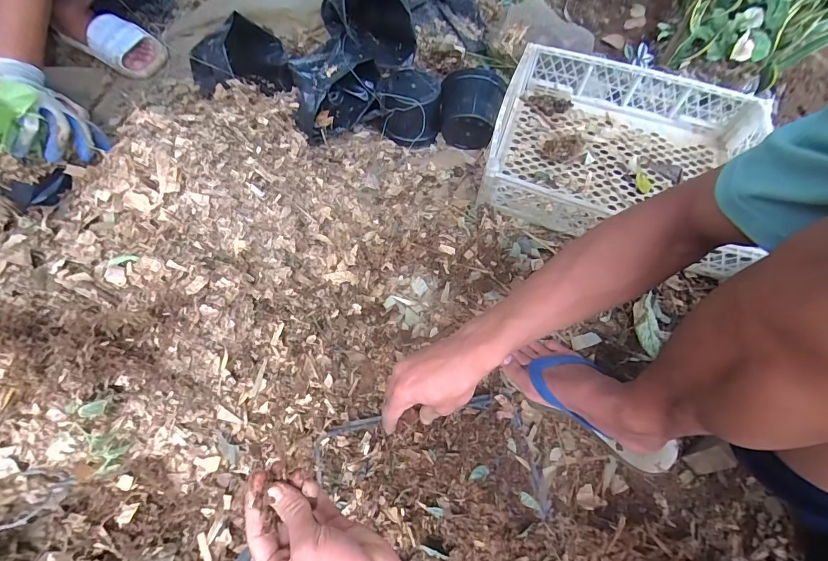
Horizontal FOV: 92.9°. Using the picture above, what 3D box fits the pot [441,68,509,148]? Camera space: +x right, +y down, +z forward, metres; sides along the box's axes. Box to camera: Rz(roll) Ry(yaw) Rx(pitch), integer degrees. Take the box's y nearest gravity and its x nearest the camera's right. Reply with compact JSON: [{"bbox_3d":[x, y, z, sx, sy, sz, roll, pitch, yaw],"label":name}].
[{"bbox_3d":[0.117,-0.359,0.829,0.126,0.120,0.102,12,69,5],"label":"pot"}]

